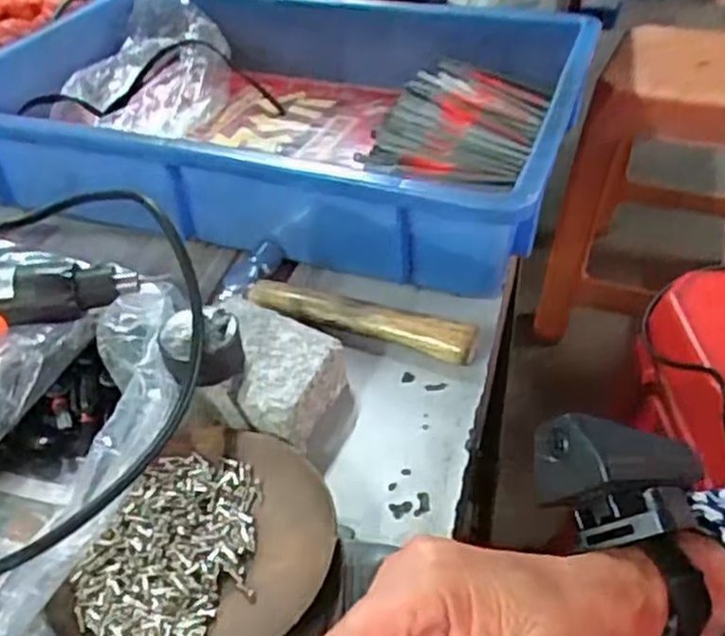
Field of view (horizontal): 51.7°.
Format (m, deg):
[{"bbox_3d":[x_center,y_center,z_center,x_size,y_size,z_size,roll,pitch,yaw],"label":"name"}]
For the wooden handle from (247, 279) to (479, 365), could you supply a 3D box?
[{"bbox_3d":[-0.003,0.000,0.417,0.135,0.017,0.018,14,43,20],"label":"wooden handle"}]

